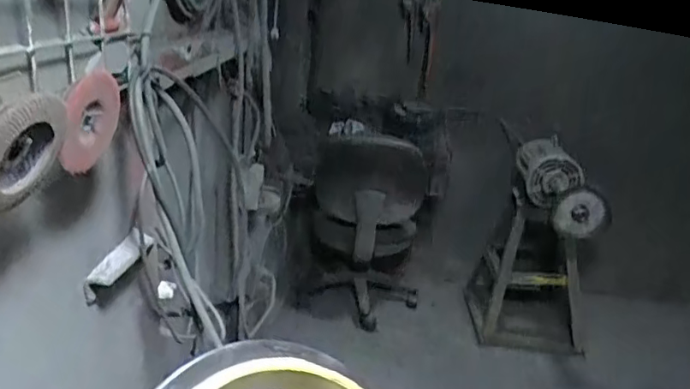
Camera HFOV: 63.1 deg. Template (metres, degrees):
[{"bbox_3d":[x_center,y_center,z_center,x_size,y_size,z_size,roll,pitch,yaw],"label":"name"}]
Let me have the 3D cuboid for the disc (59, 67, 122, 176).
[{"bbox_3d":[-0.237,-0.063,0.523,0.011,0.111,0.101,20,36,-1],"label":"disc"}]

